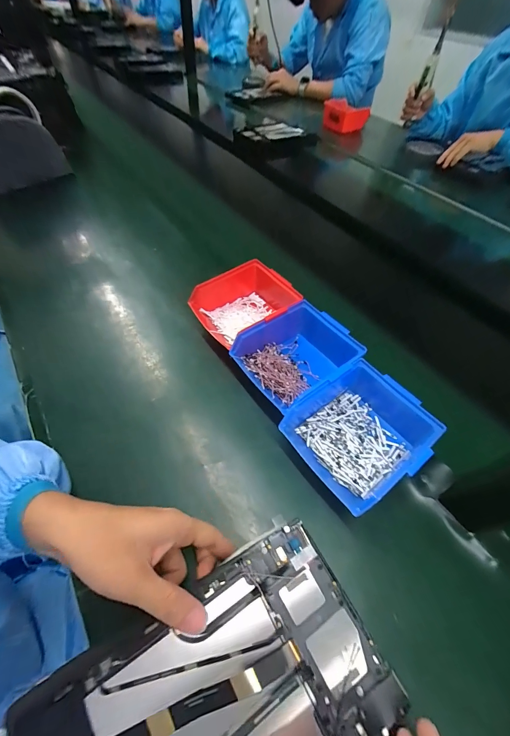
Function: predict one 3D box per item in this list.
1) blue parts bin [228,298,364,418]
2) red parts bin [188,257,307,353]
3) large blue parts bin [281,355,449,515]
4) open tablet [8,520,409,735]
[{"bbox_3d":[0.061,-0.016,0.405,0.151,0.063,0.118,-25,58,-19],"label":"blue parts bin"},{"bbox_3d":[0.002,-0.097,0.470,0.175,0.070,0.118,-28,60,-21],"label":"red parts bin"},{"bbox_3d":[0.124,0.070,0.350,0.150,0.064,0.133,-35,62,-25],"label":"large blue parts bin"},{"bbox_3d":[-0.025,0.245,0.215,0.236,0.009,0.152,-26,67,-18],"label":"open tablet"}]

